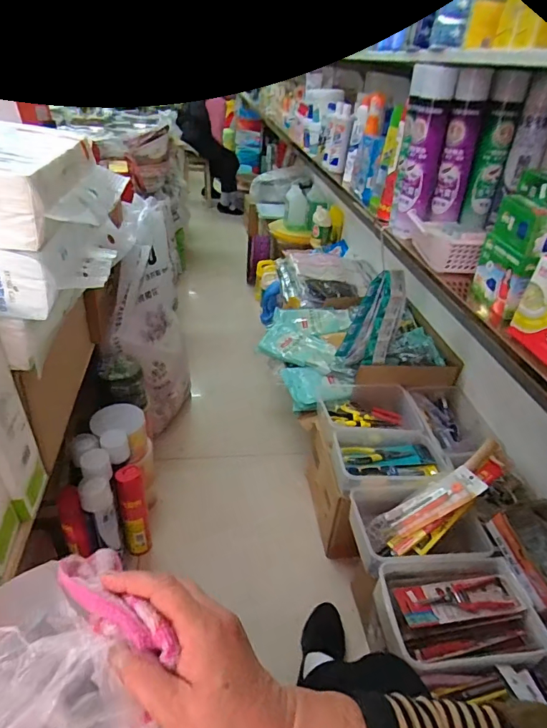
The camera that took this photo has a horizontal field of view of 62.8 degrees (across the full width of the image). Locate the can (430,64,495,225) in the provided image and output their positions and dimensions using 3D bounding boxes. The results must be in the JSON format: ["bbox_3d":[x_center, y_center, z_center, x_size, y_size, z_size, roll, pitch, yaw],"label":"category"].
[{"bbox_3d":[0.407,-0.471,0.982,0.078,0.285,0.078,15,35,14],"label":"can"}]

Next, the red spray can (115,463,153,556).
[{"bbox_3d":[-0.342,0.362,1.098,0.062,0.260,0.060,4,34,-3],"label":"red spray can"}]

